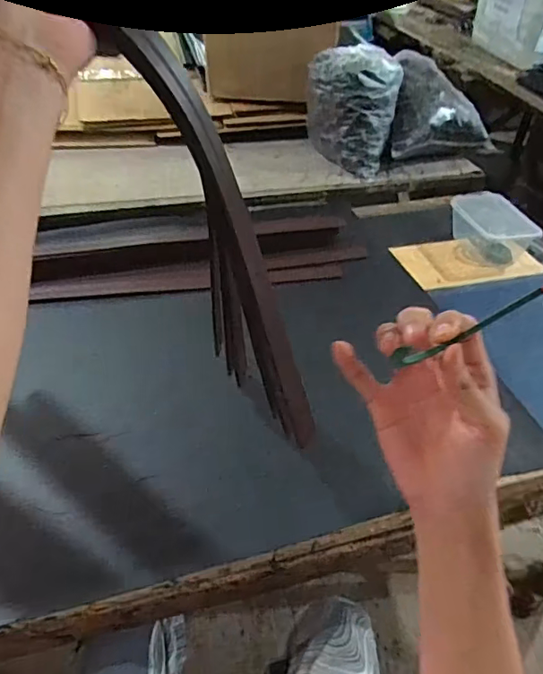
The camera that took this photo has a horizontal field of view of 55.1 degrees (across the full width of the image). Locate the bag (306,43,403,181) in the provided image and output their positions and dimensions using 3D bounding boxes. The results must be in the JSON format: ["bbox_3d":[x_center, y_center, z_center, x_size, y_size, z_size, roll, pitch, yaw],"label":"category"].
[{"bbox_3d":[0.194,-0.557,1.310,0.223,0.258,0.168,9,43,6],"label":"bag"}]

